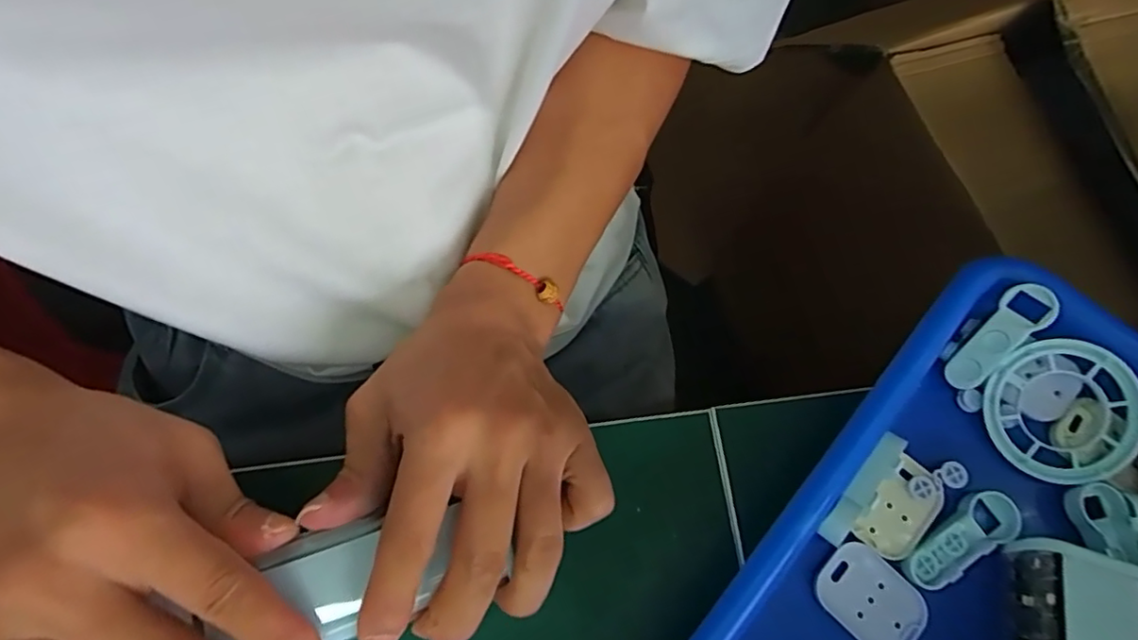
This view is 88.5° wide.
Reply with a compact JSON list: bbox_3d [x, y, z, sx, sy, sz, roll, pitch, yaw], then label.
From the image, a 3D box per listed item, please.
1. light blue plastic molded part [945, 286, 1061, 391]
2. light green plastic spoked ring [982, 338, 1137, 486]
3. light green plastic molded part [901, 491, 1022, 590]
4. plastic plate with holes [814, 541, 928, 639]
[{"bbox_3d":[0.174,0.008,0.235,0.018,0.004,0.048,43,112,34],"label":"light blue plastic molded part"},{"bbox_3d":[0.197,0.036,0.230,0.050,0.018,0.055,0,73,-1],"label":"light green plastic spoked ring"},{"bbox_3d":[0.149,0.084,0.223,0.049,0.006,0.019,-27,75,-9],"label":"light green plastic molded part"},{"bbox_3d":[0.114,0.106,0.221,0.041,0.006,0.029,43,76,11],"label":"plastic plate with holes"}]

